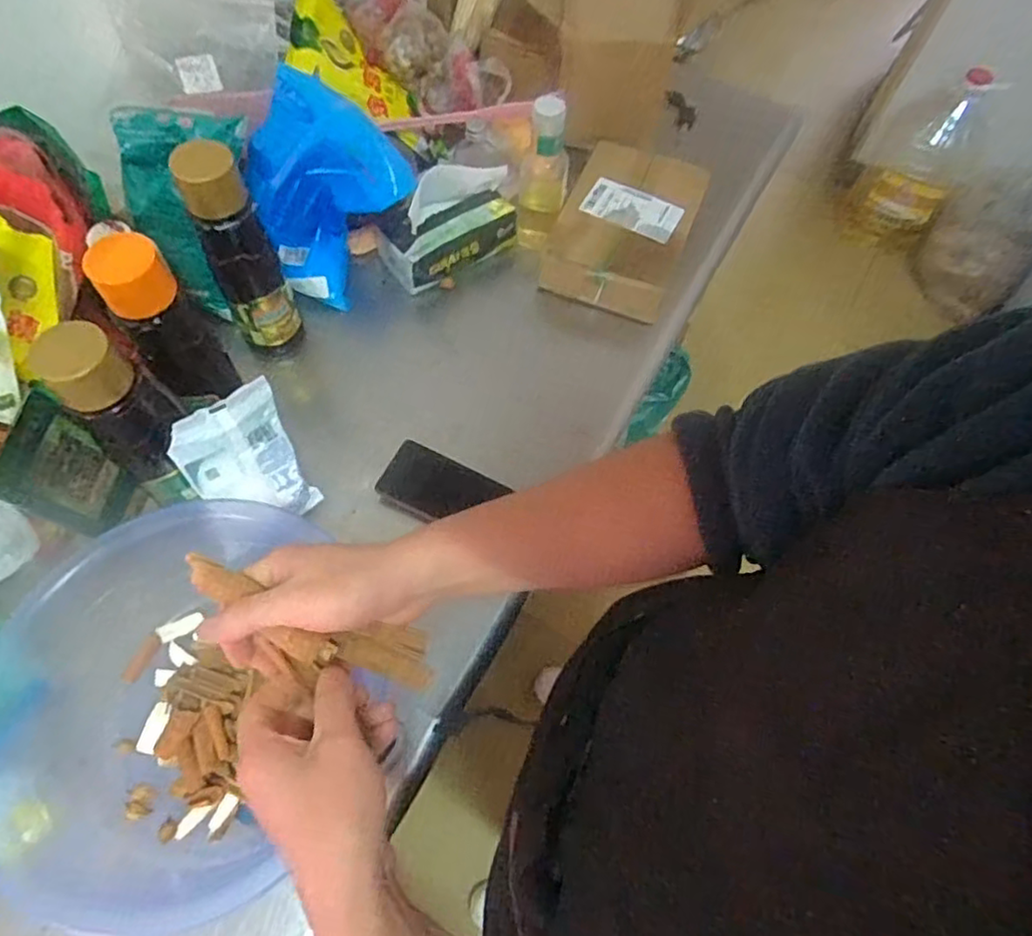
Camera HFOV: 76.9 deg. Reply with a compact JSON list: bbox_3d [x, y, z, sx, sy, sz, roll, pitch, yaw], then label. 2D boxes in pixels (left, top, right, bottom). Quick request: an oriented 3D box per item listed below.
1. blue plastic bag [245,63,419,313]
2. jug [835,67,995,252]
[{"bbox_3d":[-0.228,-0.324,0.763,0.143,0.161,0.166,35,67,13],"label":"blue plastic bag"},{"bbox_3d":[0.797,-0.608,1.277,0.169,0.385,0.151,31,66,12],"label":"jug"}]

